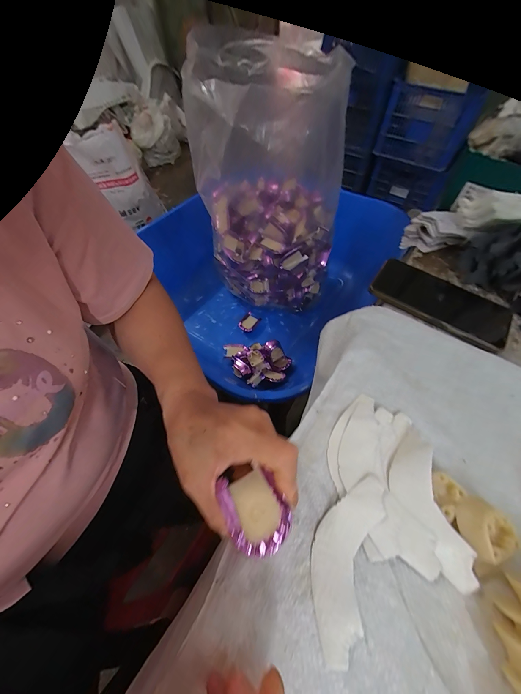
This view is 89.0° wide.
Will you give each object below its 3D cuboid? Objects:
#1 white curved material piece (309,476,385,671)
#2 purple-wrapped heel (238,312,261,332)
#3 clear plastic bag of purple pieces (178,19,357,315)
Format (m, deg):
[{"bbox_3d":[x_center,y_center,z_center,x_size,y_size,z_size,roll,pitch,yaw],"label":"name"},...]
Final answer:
[{"bbox_3d":[0.062,0.153,0.196,0.041,0.012,0.114,20,58,11],"label":"white curved material piece"},{"bbox_3d":[-0.028,-0.058,0.634,0.039,0.020,0.052,25,59,16],"label":"purple-wrapped heel"},{"bbox_3d":[0.010,-0.290,0.512,0.244,0.383,0.272,-7,56,-5],"label":"clear plastic bag of purple pieces"}]

